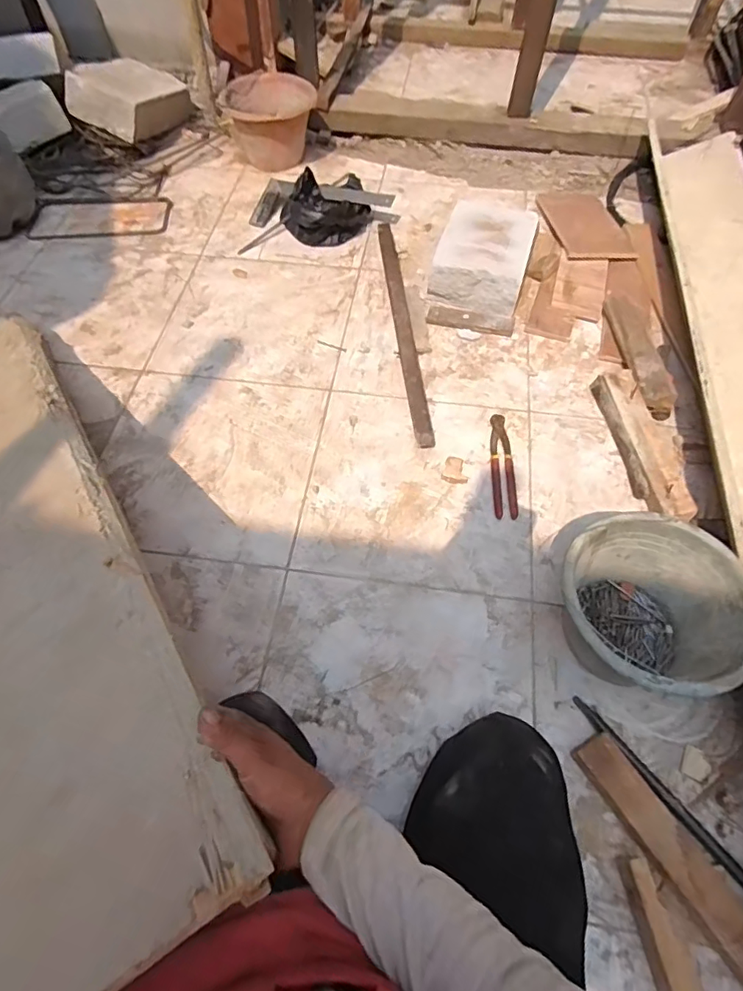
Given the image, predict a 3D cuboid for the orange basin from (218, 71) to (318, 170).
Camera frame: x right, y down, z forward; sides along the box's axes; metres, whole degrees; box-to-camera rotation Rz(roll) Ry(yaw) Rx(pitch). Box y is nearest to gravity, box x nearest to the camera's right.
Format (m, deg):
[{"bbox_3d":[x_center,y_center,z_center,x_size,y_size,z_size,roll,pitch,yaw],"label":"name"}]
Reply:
[{"bbox_3d":[-0.284,-1.059,1.514,0.249,0.153,0.252,-15,60,-9],"label":"orange basin"}]

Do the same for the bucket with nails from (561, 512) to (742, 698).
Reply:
[{"bbox_3d":[0.378,0.169,0.758,0.230,0.167,0.236,0,59,0],"label":"bucket with nails"}]

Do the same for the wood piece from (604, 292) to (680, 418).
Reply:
[{"bbox_3d":[0.551,-0.304,1.103,0.076,0.052,0.333,0,59,2],"label":"wood piece"}]

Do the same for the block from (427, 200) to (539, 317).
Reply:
[{"bbox_3d":[0.256,-0.543,1.220,0.197,0.095,0.262,15,60,9],"label":"block"}]

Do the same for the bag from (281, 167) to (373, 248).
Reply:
[{"bbox_3d":[-0.111,-0.726,1.347,0.218,0.085,0.181,-27,63,-15],"label":"bag"}]

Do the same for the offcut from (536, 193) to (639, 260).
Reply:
[{"bbox_3d":[0.524,-0.680,1.337,0.154,0.016,0.317,-9,56,1],"label":"offcut"}]

